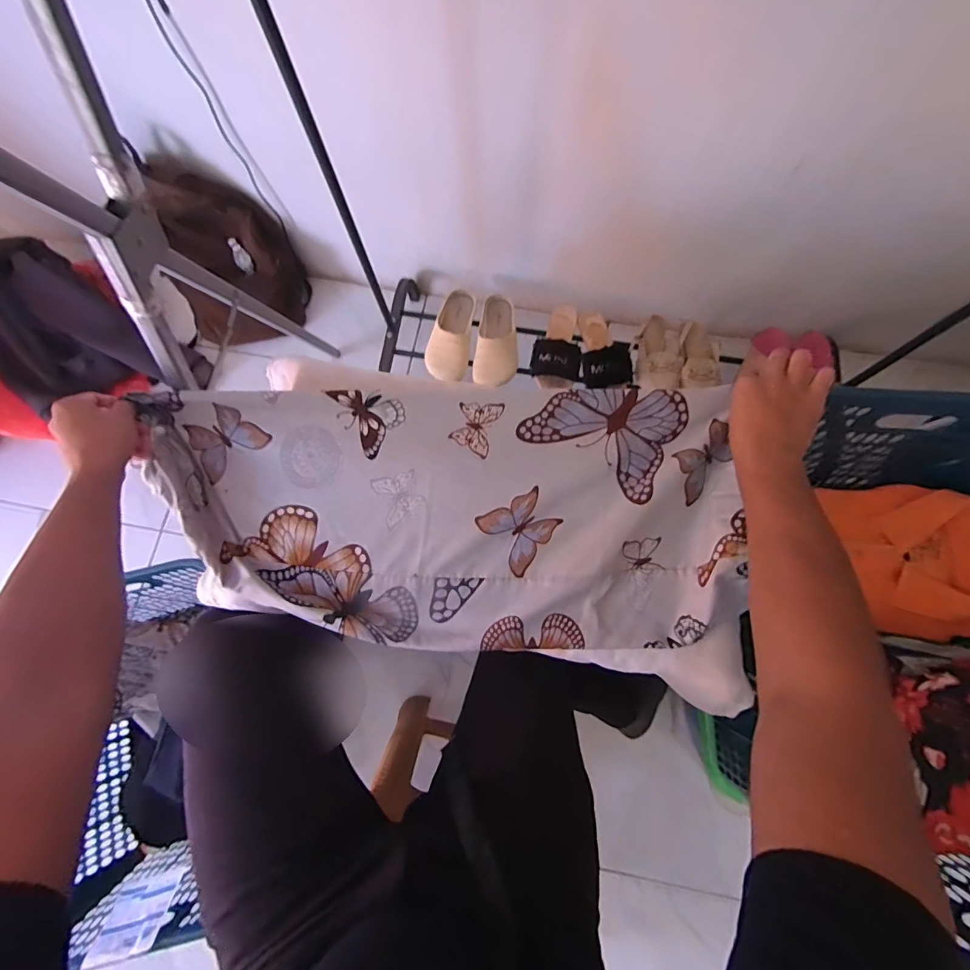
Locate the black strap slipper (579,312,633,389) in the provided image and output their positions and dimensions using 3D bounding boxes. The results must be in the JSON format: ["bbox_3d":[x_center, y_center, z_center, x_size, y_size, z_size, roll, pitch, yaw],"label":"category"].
[{"bbox_3d":[0.279,-0.319,1.079,0.125,0.056,0.205,-3,54,1],"label":"black strap slipper"}]

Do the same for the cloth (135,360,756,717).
[{"bbox_3d":[-0.042,0.030,0.586,0.719,0.091,0.341,8,76,3],"label":"cloth"}]

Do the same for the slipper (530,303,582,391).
[{"bbox_3d":[0.172,-0.332,1.091,0.109,0.043,0.231,10,63,4],"label":"slipper"}]

